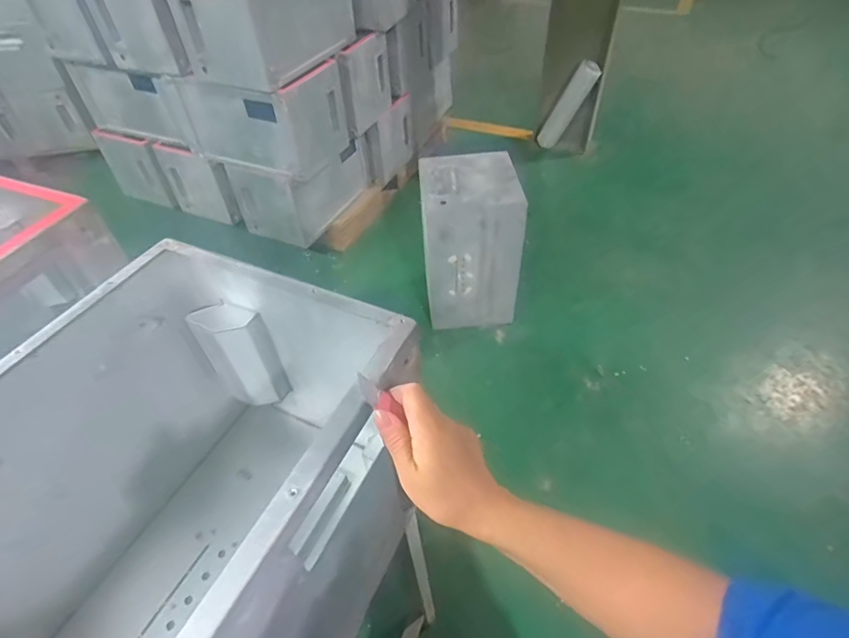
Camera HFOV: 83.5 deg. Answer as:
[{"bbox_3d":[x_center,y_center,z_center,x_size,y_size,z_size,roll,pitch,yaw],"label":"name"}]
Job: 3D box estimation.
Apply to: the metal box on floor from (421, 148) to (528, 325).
[{"bbox_3d":[0.152,-0.274,1.646,0.310,0.499,0.345,-4,48,0],"label":"metal box on floor"}]

